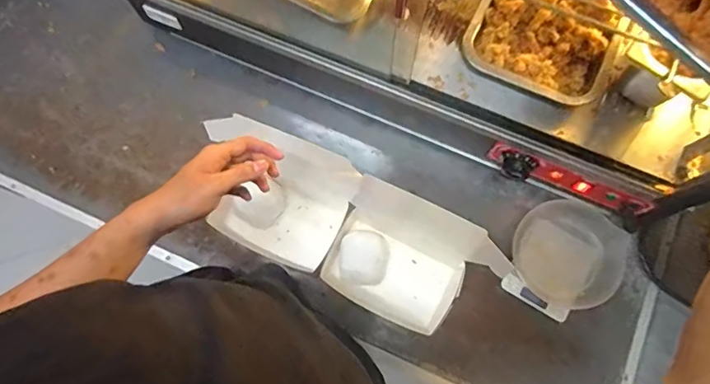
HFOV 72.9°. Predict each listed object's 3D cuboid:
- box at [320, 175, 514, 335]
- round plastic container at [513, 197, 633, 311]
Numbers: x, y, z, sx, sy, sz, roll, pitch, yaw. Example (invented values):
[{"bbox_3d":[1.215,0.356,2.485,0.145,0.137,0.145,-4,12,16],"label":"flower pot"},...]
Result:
[{"bbox_3d":[0.084,0.099,0.705,0.227,0.084,0.179,24,77,7],"label":"box"},{"bbox_3d":[0.328,0.085,0.718,0.165,0.049,0.153,0,75,1],"label":"round plastic container"}]

